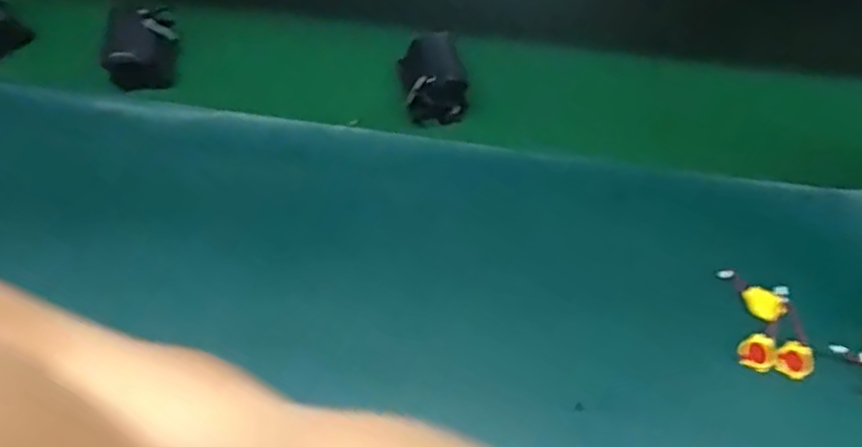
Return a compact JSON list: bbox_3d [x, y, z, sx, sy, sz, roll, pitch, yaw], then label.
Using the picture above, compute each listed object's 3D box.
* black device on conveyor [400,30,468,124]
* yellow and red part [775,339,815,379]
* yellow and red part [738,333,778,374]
[{"bbox_3d":[0.001,-0.122,0.547,0.048,0.039,0.066,-9,59,-5],"label":"black device on conveyor"},{"bbox_3d":[0.240,0.089,0.430,0.023,0.004,0.024,0,58,0],"label":"yellow and red part"},{"bbox_3d":[0.218,0.086,0.435,0.021,0.004,0.026,33,64,18],"label":"yellow and red part"}]

